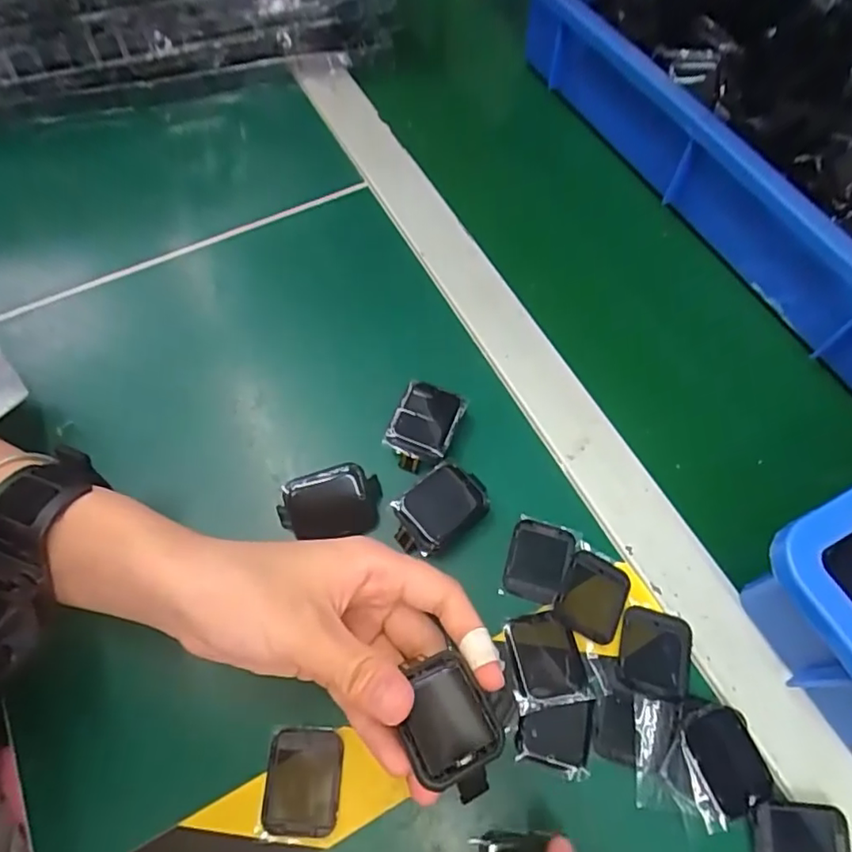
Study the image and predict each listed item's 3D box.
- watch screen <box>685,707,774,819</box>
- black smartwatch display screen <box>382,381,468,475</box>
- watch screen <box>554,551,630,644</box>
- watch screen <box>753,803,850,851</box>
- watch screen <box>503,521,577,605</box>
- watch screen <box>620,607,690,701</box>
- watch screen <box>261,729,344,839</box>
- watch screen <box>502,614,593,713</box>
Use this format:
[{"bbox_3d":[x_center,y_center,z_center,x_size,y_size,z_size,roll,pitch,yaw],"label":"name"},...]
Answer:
[{"bbox_3d":[0.135,0.149,0.258,0.029,0.004,0.038,-23,66,-11],"label":"watch screen"},{"bbox_3d":[-0.002,0.001,0.320,0.034,0.012,0.047,22,72,7],"label":"black smartwatch display screen"},{"bbox_3d":[0.084,0.086,0.290,0.031,0.004,0.040,22,66,11],"label":"watch screen"},{"bbox_3d":[0.159,0.179,0.245,0.039,0.007,0.032,3,64,2],"label":"watch screen"},{"bbox_3d":[0.058,0.070,0.299,0.031,0.004,0.040,15,65,8],"label":"watch screen"},{"bbox_3d":[0.111,0.109,0.278,0.031,0.004,0.039,15,65,8],"label":"watch screen"},{"bbox_3d":[-0.055,0.158,0.257,0.033,0.004,0.041,1,64,1],"label":"watch screen"},{"bbox_3d":[0.057,0.113,0.278,0.032,0.004,0.039,-9,64,-4],"label":"watch screen"}]

